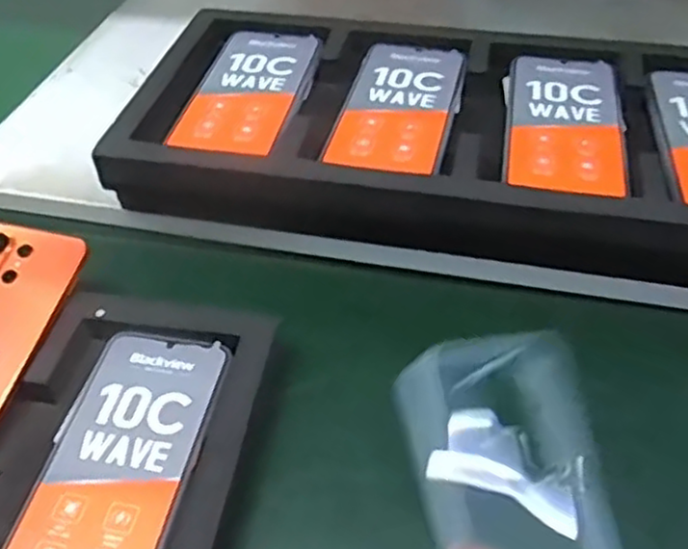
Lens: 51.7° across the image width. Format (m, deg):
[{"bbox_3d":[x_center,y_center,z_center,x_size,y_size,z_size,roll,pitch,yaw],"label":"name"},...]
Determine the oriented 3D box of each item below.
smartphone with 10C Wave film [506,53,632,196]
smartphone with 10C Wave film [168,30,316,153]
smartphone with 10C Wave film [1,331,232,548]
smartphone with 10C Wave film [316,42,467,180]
[{"bbox_3d":[0.157,-0.110,0.503,0.078,0.005,0.171,8,46,8],"label":"smartphone with 10C Wave film"},{"bbox_3d":[-0.070,-0.141,0.538,0.077,0.009,0.156,9,46,9],"label":"smartphone with 10C Wave film"},{"bbox_3d":[-0.121,0.105,0.378,0.081,0.005,0.171,6,50,9],"label":"smartphone with 10C Wave film"},{"bbox_3d":[0.042,-0.126,0.520,0.077,0.006,0.154,11,47,10],"label":"smartphone with 10C Wave film"}]

